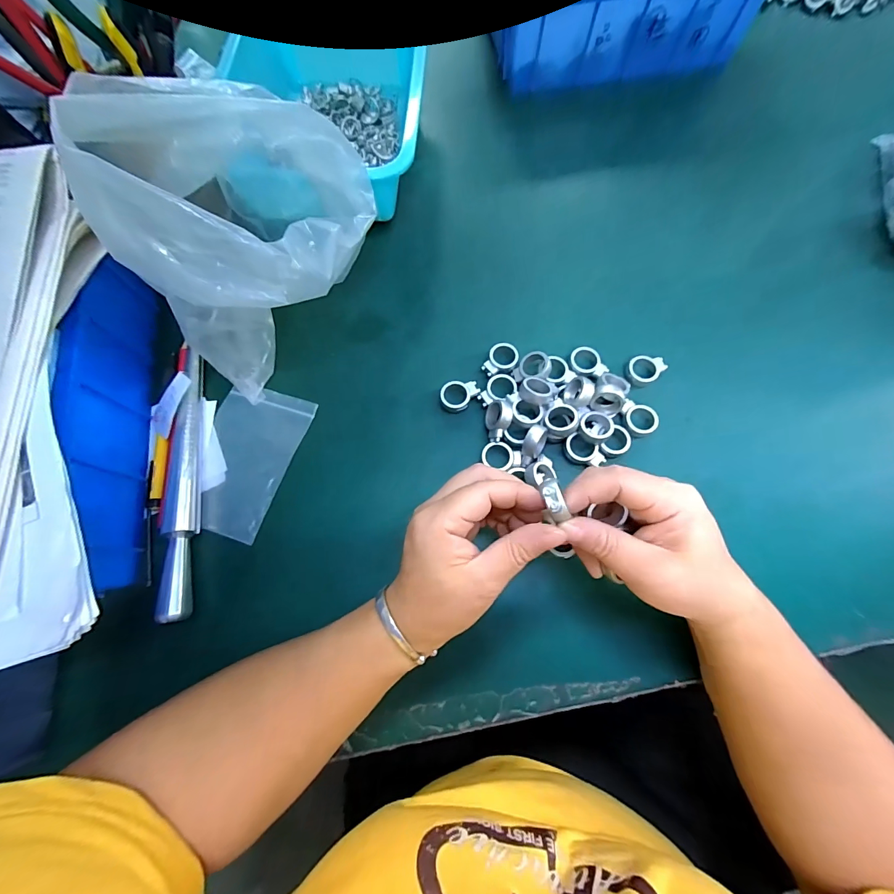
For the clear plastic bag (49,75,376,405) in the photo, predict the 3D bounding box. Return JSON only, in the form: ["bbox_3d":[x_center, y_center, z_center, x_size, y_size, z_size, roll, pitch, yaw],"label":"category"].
[{"bbox_3d":[-0.144,-0.147,0.275,0.153,0.167,0.162,5,74,3],"label":"clear plastic bag"}]

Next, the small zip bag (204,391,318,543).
[{"bbox_3d":[-0.167,0.008,0.315,0.075,0.004,0.123,17,75,6],"label":"small zip bag"}]

